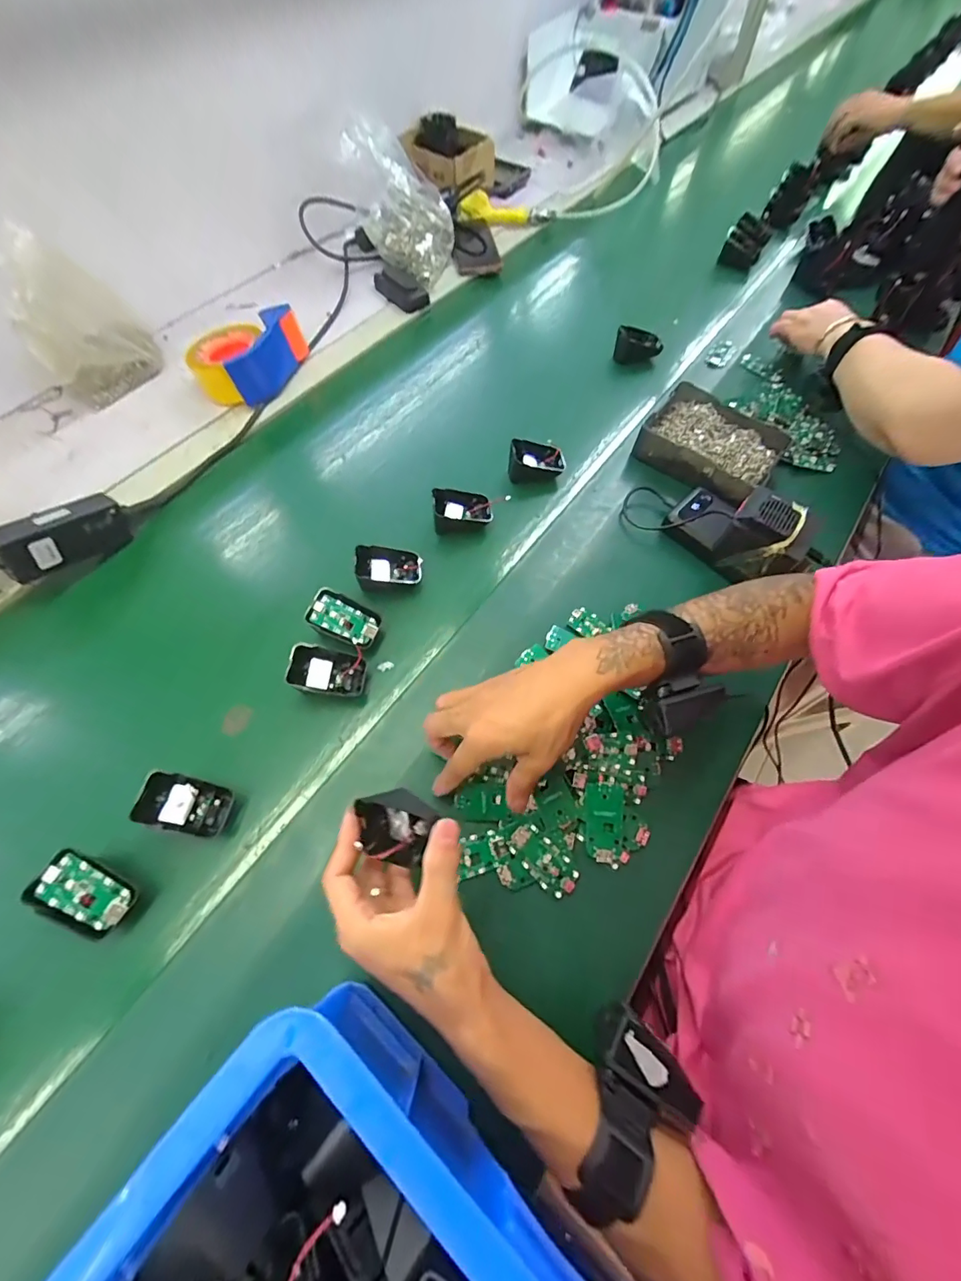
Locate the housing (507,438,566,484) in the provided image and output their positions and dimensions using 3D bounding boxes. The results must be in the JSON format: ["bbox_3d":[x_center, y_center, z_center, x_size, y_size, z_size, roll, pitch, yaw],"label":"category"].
[{"bbox_3d":[0.069,-0.221,0.591,0.070,0.038,0.052,0,63,-1],"label":"housing"}]

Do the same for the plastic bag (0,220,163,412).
[{"bbox_3d":[-0.499,-0.392,0.596,0.138,0.166,0.062,-34,68,-16],"label":"plastic bag"}]

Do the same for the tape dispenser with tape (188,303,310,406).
[{"bbox_3d":[-0.319,-0.389,0.647,0.120,0.068,0.130,0,63,-1],"label":"tape dispenser with tape"}]

